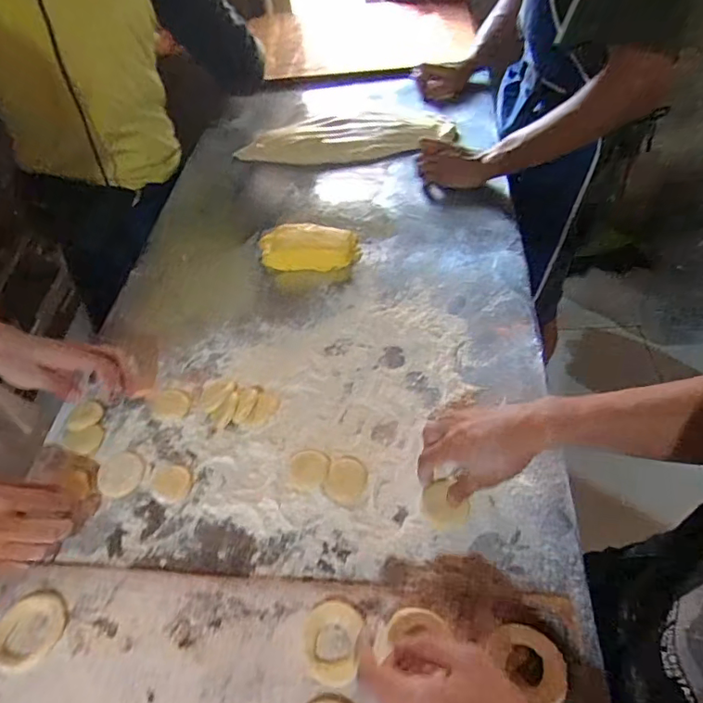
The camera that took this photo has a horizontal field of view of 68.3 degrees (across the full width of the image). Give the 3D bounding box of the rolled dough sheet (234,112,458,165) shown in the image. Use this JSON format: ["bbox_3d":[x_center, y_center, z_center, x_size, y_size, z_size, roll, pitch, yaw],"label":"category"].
[{"bbox_3d":[-0.019,-0.435,1.046,0.439,0.038,0.126,-8,50,0],"label":"rolled dough sheet"}]

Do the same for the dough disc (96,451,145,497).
[{"bbox_3d":[-0.278,0.145,0.621,0.053,0.004,0.057,-3,51,4],"label":"dough disc"}]

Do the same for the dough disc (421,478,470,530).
[{"bbox_3d":[0.101,0.167,0.566,0.046,0.009,0.053,-27,55,-19],"label":"dough disc"}]

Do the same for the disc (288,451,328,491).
[{"bbox_3d":[-0.050,0.137,0.600,0.044,0.006,0.049,5,52,11],"label":"disc"}]

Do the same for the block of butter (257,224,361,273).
[{"bbox_3d":[-0.071,-0.175,0.848,0.162,0.036,0.078,0,50,6],"label":"block of butter"}]

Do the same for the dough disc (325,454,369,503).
[{"bbox_3d":[-0.005,0.146,0.592,0.044,0.006,0.055,8,52,13],"label":"dough disc"}]

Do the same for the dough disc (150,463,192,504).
[{"bbox_3d":[-0.211,0.153,0.606,0.046,0.004,0.049,-3,51,4],"label":"dough disc"}]

